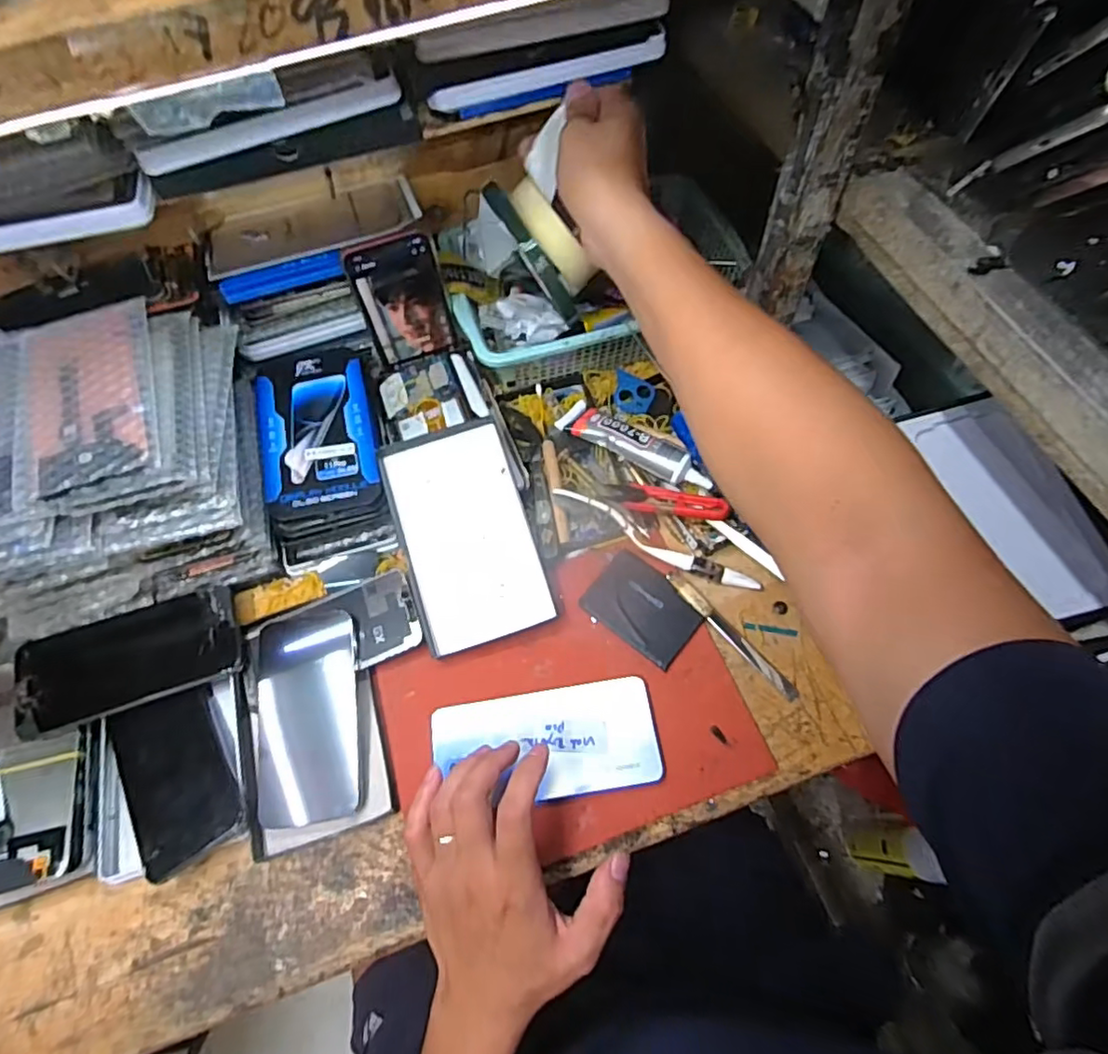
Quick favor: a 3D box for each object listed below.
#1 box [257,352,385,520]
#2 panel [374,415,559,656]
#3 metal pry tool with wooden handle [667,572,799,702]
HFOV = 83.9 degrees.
[{"bbox_3d":[-0.207,-0.091,0.538,0.093,0.026,0.175,-15,63,-4],"label":"box"},{"bbox_3d":[-0.072,0.003,0.511,0.106,0.008,0.184,-17,76,-5],"label":"panel"},{"bbox_3d":[0.137,0.084,0.480,0.014,0.018,0.129,-39,67,-15],"label":"metal pry tool with wooden handle"}]

